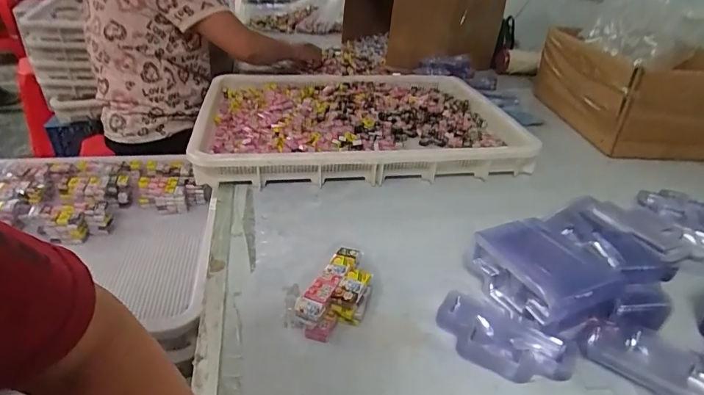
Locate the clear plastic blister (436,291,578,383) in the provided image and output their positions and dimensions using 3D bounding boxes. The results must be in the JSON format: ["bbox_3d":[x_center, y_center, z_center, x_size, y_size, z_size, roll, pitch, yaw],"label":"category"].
[{"bbox_3d":[0.158,0.149,0.467,0.138,0.029,0.077,22,37,29],"label":"clear plastic blister"}]

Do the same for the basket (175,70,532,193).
[{"bbox_3d":[0.001,-0.171,0.950,0.615,0.065,0.493,-4,32,-11],"label":"basket"}]

